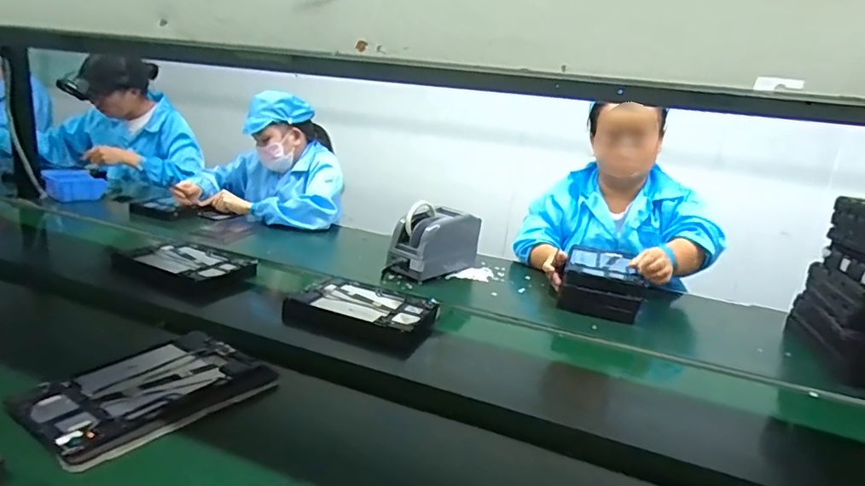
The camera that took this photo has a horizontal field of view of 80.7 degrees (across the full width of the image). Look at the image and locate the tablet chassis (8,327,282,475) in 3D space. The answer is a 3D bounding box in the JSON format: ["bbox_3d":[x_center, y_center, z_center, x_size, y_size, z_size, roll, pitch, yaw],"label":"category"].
[{"bbox_3d":[-0.359,0.179,0.648,0.190,0.016,0.244,17,22,34],"label":"tablet chassis"}]

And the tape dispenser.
[{"bbox_3d":[0.000,0.006,1.188,0.104,0.166,0.217,20,24,39],"label":"tape dispenser"}]

